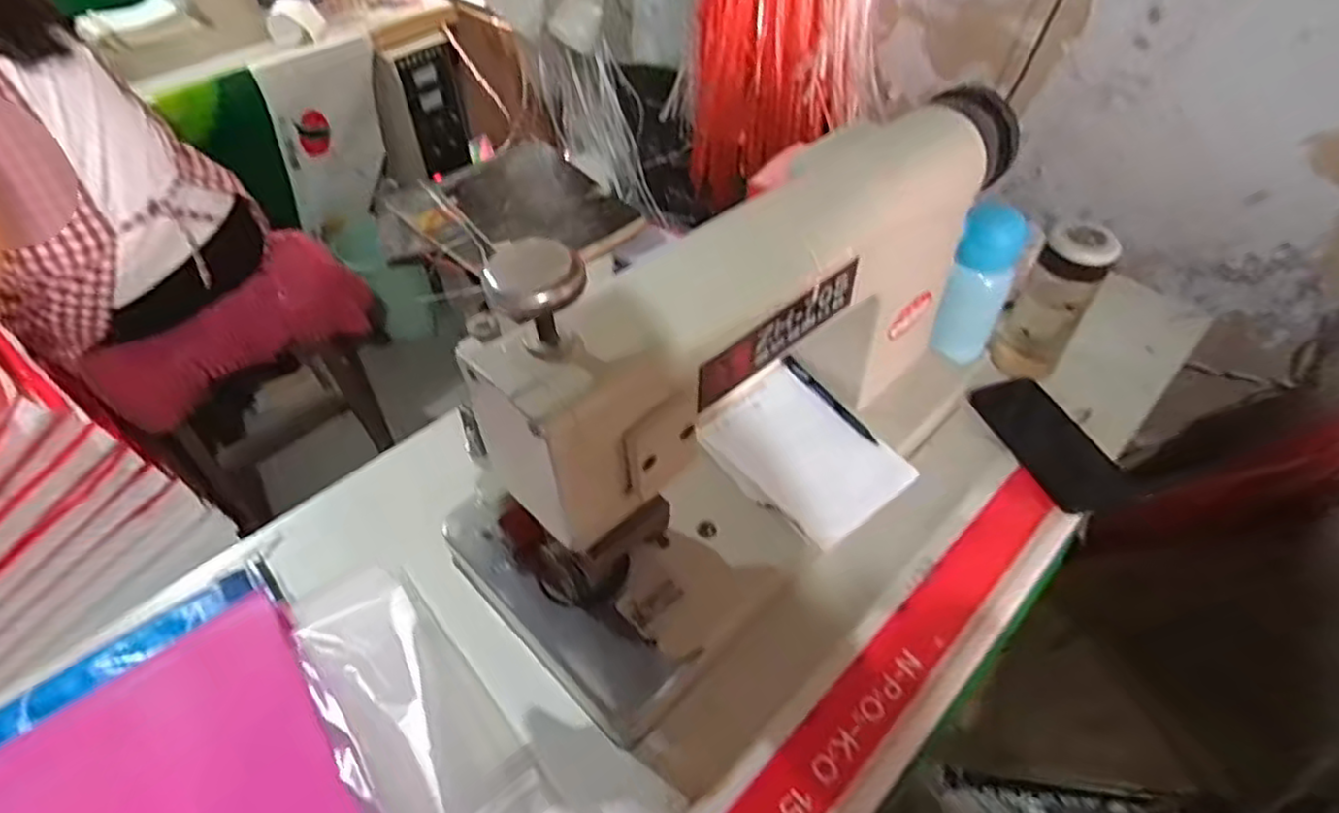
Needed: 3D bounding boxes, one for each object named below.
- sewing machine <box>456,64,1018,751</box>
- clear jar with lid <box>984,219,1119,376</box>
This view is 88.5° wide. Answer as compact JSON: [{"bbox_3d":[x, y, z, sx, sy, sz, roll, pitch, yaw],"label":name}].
[{"bbox_3d":[0.099,-0.049,0.549,0.542,0.286,0.195,-36,56,-27],"label":"sewing machine"},{"bbox_3d":[0.405,-0.108,0.735,0.069,0.176,0.055,24,52,21],"label":"clear jar with lid"}]

